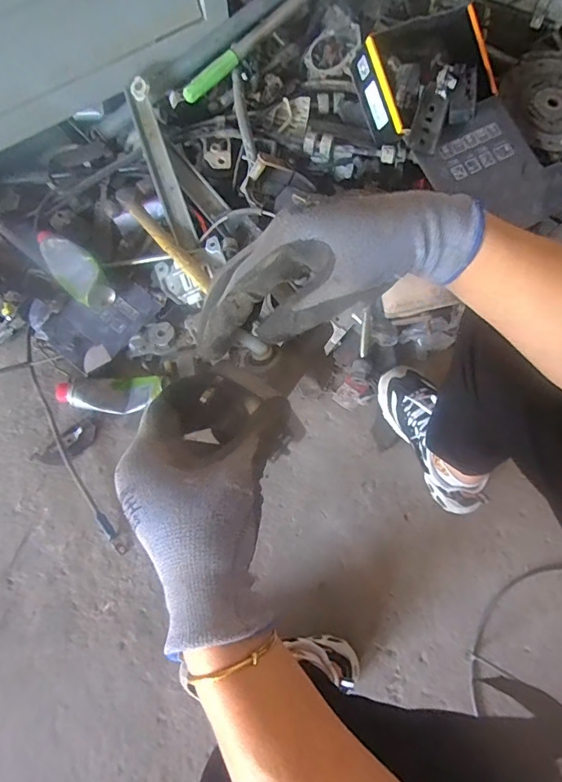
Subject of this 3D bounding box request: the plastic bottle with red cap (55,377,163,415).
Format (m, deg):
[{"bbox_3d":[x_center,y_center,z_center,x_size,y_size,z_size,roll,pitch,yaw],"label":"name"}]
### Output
[{"bbox_3d":[-0.313,0.008,0.859,0.185,0.046,0.069,2,73,1],"label":"plastic bottle with red cap"}]

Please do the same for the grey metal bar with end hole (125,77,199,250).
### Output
[{"bbox_3d":[-0.227,-0.427,0.879,0.042,0.025,0.338,-19,87,-7],"label":"grey metal bar with end hole"}]

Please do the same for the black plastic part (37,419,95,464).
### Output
[{"bbox_3d":[-0.383,0.097,0.844,0.107,0.014,0.047,-44,77,-12],"label":"black plastic part"}]

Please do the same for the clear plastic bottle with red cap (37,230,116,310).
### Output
[{"bbox_3d":[-0.388,-0.231,0.869,0.075,0.050,0.213,-38,76,-10],"label":"clear plastic bottle with red cap"}]

